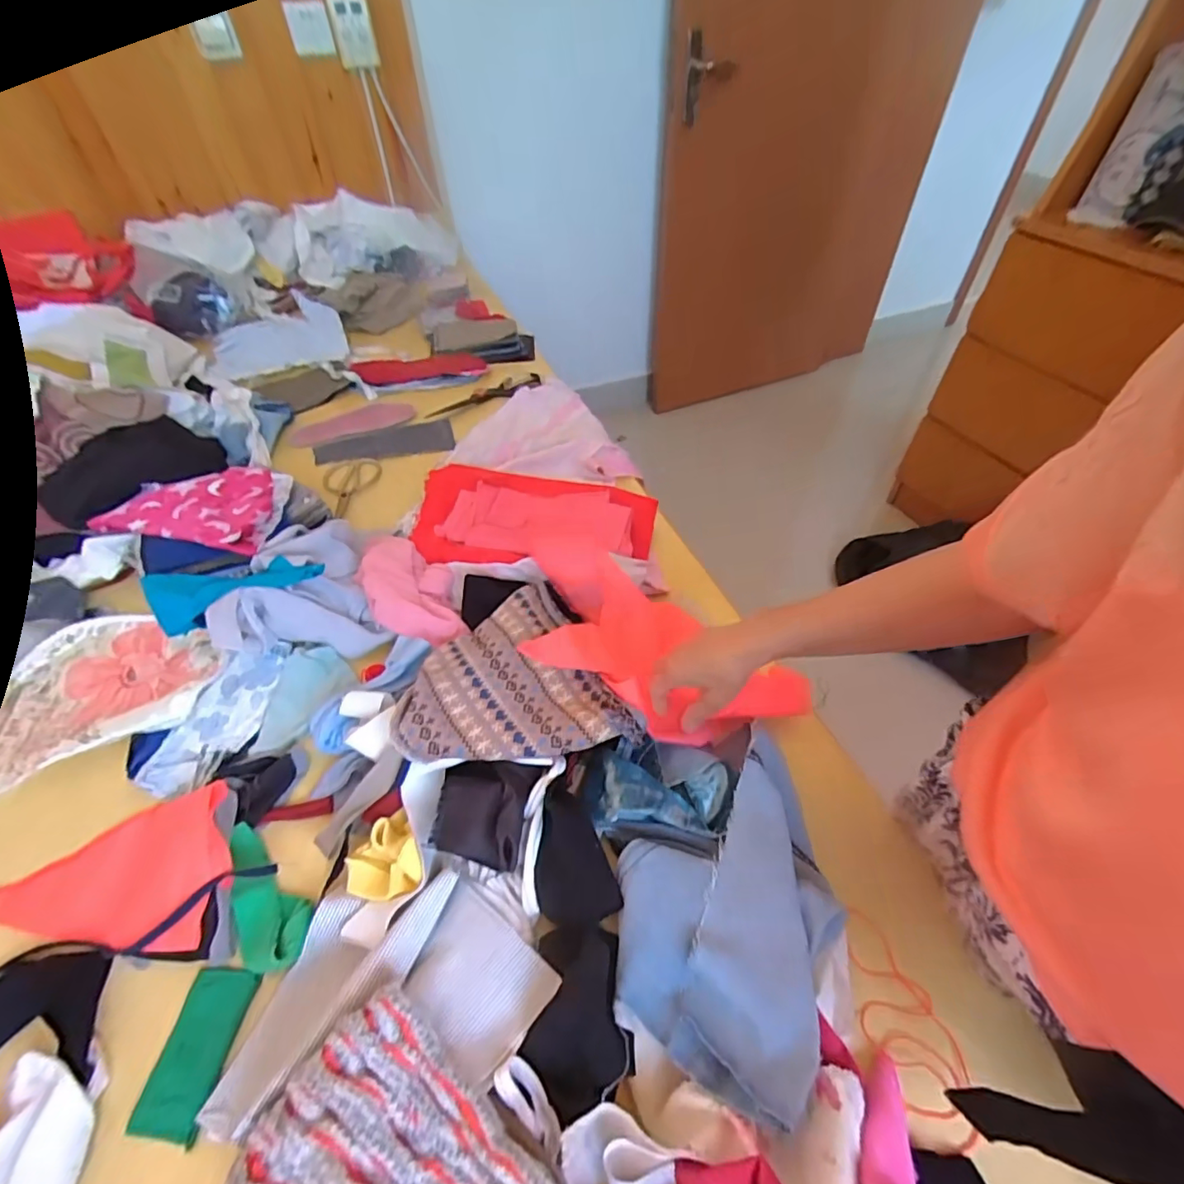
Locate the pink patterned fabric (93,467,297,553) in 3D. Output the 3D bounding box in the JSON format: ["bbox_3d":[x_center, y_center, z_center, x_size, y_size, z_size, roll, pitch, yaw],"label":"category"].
[{"bbox_3d":[-0.527,-0.128,0.740,0.233,0.013,0.157,10,50,11],"label":"pink patterned fabric"}]

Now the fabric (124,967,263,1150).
[{"bbox_3d":[-0.310,0.359,0.429,0.054,0.004,0.101,3,49,5],"label":"fabric"}]

